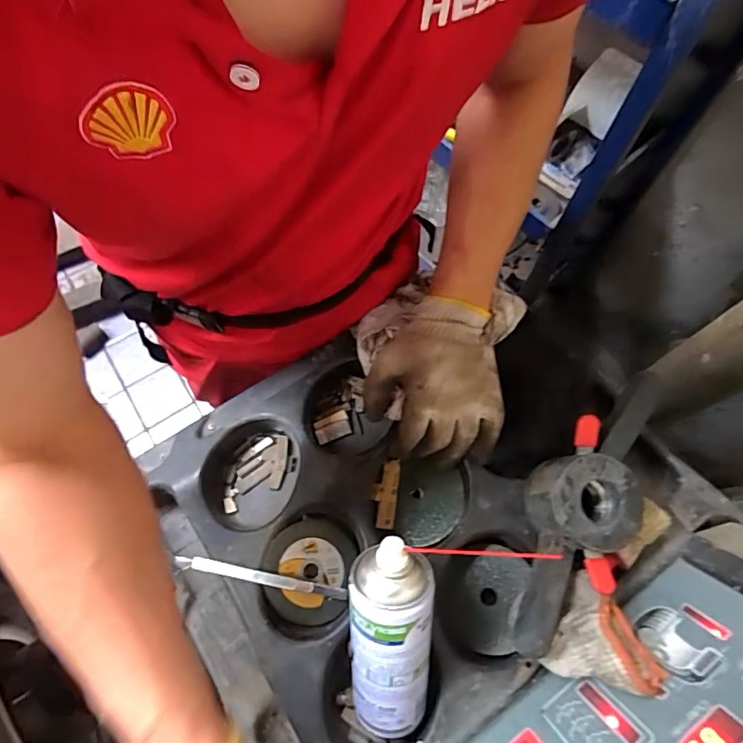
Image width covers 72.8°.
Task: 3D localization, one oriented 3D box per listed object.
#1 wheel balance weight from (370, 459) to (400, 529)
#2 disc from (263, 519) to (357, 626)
[{"bbox_3d":[0.014,0.131,0.543,0.028,0.004,0.071,0,70,20],"label":"wheel balance weight"},{"bbox_3d":[-0.064,0.199,0.508,0.085,0.011,0.098,13,72,0],"label":"disc"}]

